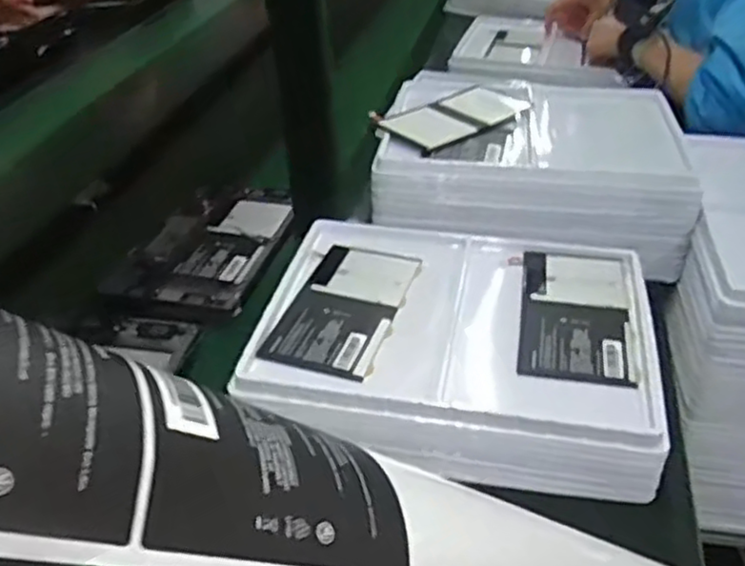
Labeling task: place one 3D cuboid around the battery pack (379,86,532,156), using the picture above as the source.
[{"bbox_3d":[0.095,-0.188,0.799,0.164,0.008,0.094,-31,47,-32],"label":"battery pack"}]

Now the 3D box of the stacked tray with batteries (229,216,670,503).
[{"bbox_3d":[0.074,0.043,0.631,0.314,0.072,0.254,7,38,8],"label":"stacked tray with batteries"}]

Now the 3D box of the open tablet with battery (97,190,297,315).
[{"bbox_3d":[-0.175,-0.047,0.804,0.146,0.018,0.241,12,39,14],"label":"open tablet with battery"}]

